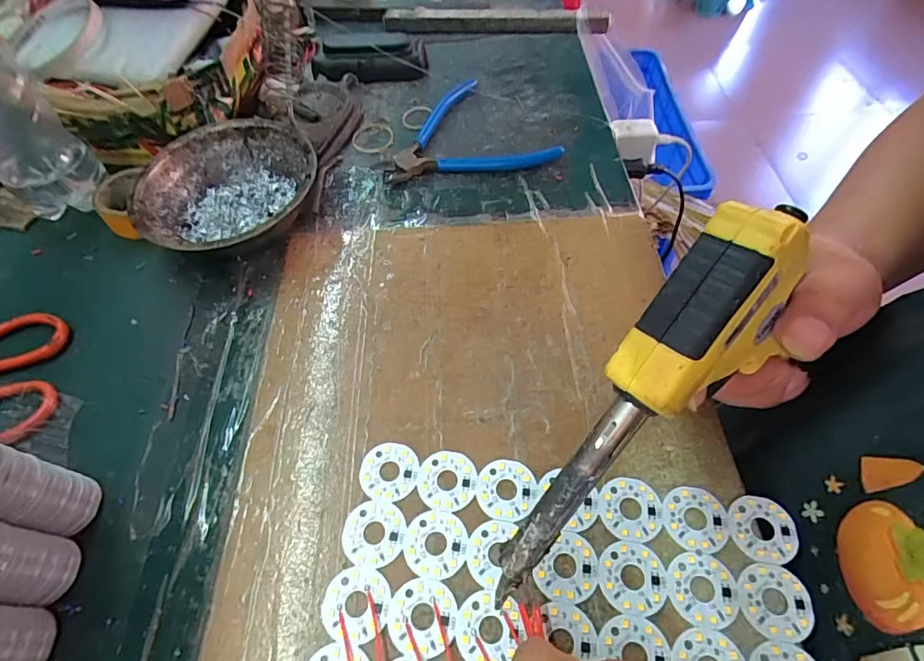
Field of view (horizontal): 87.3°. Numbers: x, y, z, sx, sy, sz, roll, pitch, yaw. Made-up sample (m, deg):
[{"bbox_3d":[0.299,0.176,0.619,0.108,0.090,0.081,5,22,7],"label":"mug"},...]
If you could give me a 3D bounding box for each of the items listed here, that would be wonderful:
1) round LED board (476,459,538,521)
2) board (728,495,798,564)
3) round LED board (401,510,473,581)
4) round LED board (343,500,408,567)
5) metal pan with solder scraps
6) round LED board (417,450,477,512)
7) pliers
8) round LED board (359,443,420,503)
[{"bbox_3d":[0.023,0.080,0.246,0.030,0.004,0.030,-1,56,2],"label":"round LED board"},{"bbox_3d":[0.144,0.094,0.231,0.029,0.004,0.030,5,56,6],"label":"board"},{"bbox_3d":[-0.013,0.102,0.232,0.032,0.004,0.030,0,56,2],"label":"round LED board"},{"bbox_3d":[-0.043,0.098,0.236,0.030,0.004,0.030,-1,56,2],"label":"round LED board"},{"bbox_3d":[-0.165,-0.096,0.352,0.121,0.044,0.122,-29,60,-17],"label":"metal pan with solder scraps"},{"bbox_3d":[-0.008,0.077,0.249,0.030,0.004,0.030,-1,56,2],"label":"round LED board"},{"bbox_3d":[0.005,-0.176,0.419,0.138,0.012,0.114,-8,56,-3],"label":"pliers"},{"bbox_3d":[-0.038,0.074,0.253,0.030,0.004,0.029,-1,56,2],"label":"round LED board"}]

